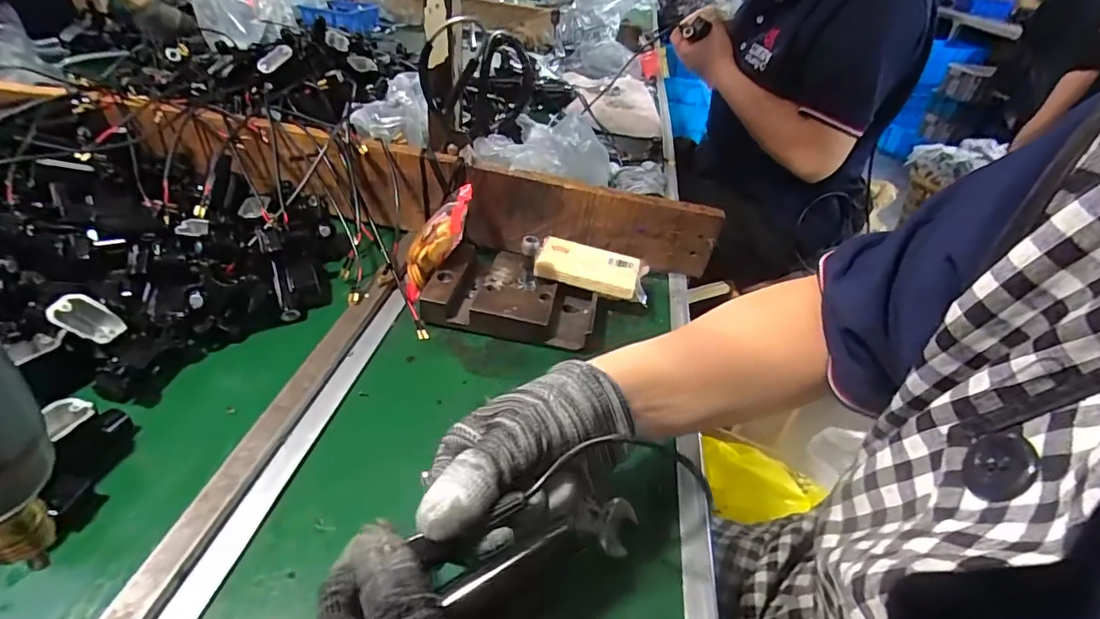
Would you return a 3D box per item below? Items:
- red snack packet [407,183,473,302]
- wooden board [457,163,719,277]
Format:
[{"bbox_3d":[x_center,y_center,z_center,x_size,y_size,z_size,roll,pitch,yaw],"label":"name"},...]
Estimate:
[{"bbox_3d":[-0.105,-0.063,0.483,0.040,0.114,0.033,36,7,34],"label":"red snack packet"},{"bbox_3d":[0.039,-0.086,0.524,0.246,0.089,0.018,10,37,5],"label":"wooden board"}]

